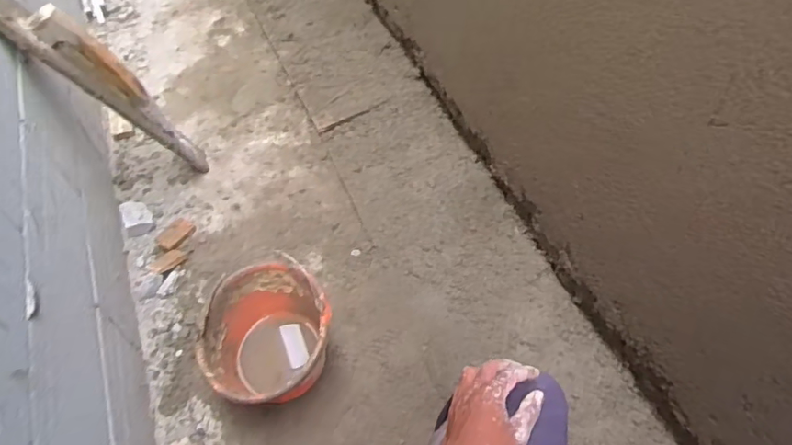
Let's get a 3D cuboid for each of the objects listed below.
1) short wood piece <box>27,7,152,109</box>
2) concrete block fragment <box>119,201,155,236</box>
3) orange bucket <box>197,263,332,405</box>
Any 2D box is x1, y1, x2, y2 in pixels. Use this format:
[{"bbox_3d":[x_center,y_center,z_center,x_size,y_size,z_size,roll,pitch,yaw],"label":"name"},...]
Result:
[{"bbox_3d":[-0.579,-0.314,1.086,0.046,0.264,0.061,38,85,26],"label":"short wood piece"},{"bbox_3d":[-0.584,-0.020,1.274,0.058,0.032,0.099,-23,56,-12],"label":"concrete block fragment"},{"bbox_3d":[-0.225,0.218,1.024,0.218,0.169,0.227,-2,55,3],"label":"orange bucket"}]

